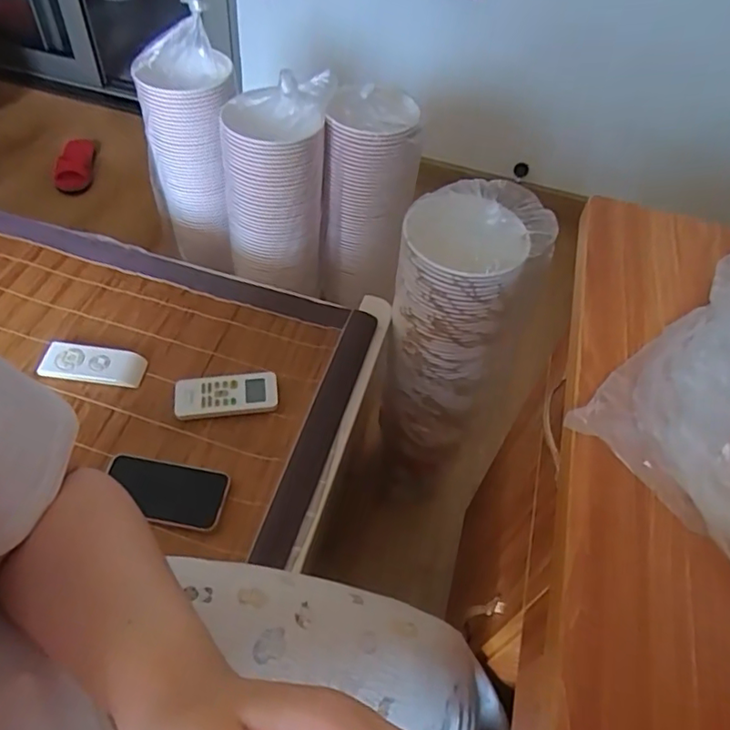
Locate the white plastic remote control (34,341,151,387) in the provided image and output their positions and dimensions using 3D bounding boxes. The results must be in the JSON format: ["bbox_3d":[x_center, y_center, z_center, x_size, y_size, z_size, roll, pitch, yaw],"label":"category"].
[{"bbox_3d":[-0.359,0.003,0.751,0.129,0.024,0.051,9,52,1],"label":"white plastic remote control"}]

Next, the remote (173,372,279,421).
[{"bbox_3d":[-0.180,0.040,0.739,0.129,0.018,0.055,-2,52,-8],"label":"remote"}]

